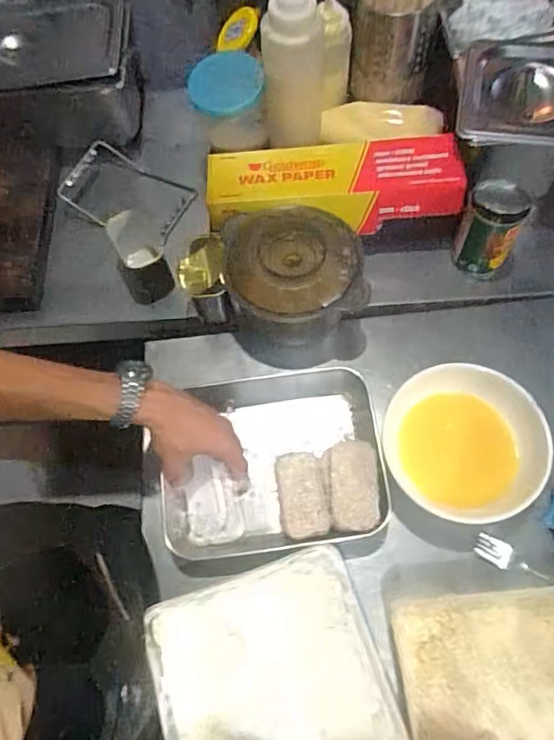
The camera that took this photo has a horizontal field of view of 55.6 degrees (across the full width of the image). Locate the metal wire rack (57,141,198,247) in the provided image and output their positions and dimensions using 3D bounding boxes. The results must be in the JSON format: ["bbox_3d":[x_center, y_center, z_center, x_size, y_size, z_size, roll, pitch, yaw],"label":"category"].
[{"bbox_3d":[-0.236,-0.283,0.835,0.197,0.043,0.128,21,69,12],"label":"metal wire rack"}]

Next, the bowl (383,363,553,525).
[{"bbox_3d":[0.208,0.083,0.586,0.165,0.060,0.166,-1,66,3],"label":"bowl"}]

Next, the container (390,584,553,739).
[{"bbox_3d":[0.240,0.323,0.497,0.221,0.051,0.213,-6,66,1],"label":"container"}]

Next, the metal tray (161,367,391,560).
[{"bbox_3d":[-0.006,0.108,0.628,0.255,0.059,0.201,-7,66,0],"label":"metal tray"}]

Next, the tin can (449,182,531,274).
[{"bbox_3d":[0.277,-0.183,0.690,0.070,0.112,0.067,-1,66,3],"label":"tin can"}]

